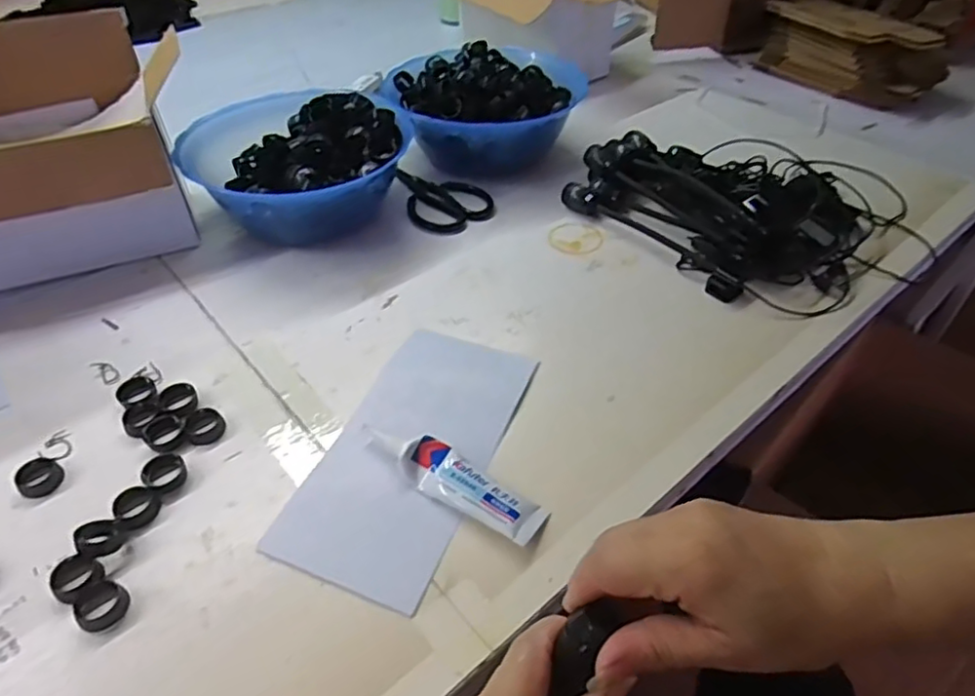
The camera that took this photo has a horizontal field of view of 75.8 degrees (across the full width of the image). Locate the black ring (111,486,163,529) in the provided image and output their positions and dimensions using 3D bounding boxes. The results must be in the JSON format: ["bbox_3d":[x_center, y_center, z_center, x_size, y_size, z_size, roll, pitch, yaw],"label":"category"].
[{"bbox_3d":[-0.243,0.110,0.434,0.027,0.008,0.029,0,45,0],"label":"black ring"}]

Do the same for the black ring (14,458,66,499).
[{"bbox_3d":[-0.323,0.094,0.453,0.027,0.012,0.028,0,45,0],"label":"black ring"}]

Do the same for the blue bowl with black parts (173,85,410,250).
[{"bbox_3d":[-0.194,-0.192,0.679,0.201,0.096,0.200,0,44,0],"label":"blue bowl with black parts"}]

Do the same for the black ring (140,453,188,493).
[{"bbox_3d":[-0.234,0.089,0.452,0.028,0.012,0.027,0,45,0],"label":"black ring"}]

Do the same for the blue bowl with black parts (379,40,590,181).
[{"bbox_3d":[-0.004,-0.298,0.783,0.231,0.100,0.196,4,45,3],"label":"blue bowl with black parts"}]

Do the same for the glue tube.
[{"bbox_3d":[-0.028,0.090,0.442,0.146,0.019,0.032,26,50,23],"label":"glue tube"}]

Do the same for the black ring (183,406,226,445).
[{"bbox_3d":[-0.219,0.060,0.486,0.028,0.012,0.026,0,45,0],"label":"black ring"}]

